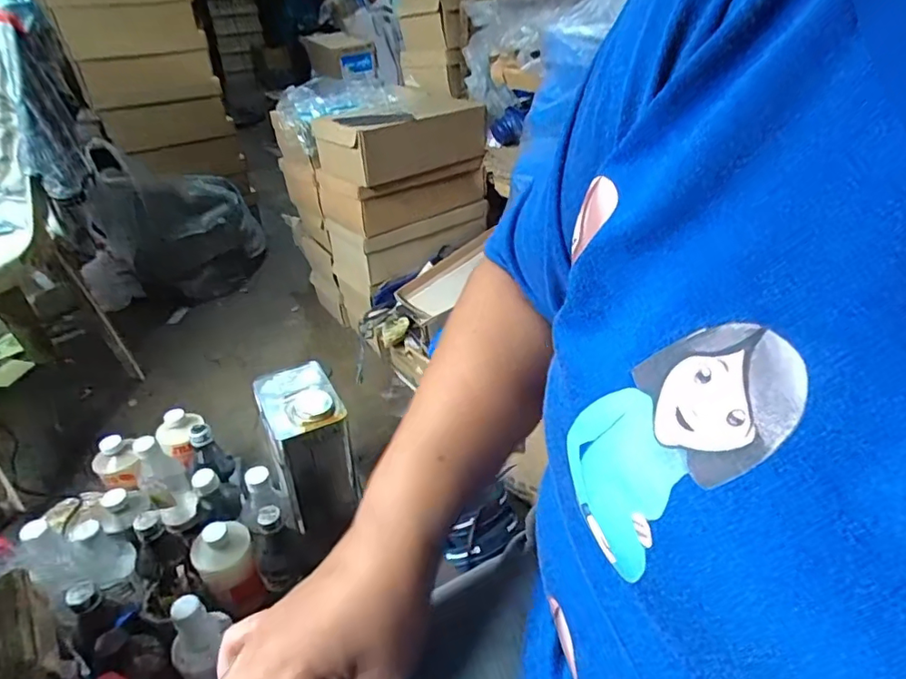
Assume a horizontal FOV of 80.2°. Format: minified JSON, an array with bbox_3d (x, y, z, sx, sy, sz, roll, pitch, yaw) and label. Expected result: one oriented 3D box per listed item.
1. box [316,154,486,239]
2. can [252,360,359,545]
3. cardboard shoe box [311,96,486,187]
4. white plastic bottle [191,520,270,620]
[{"bbox_3d":[-0.109,-0.323,1.151,0.323,0.105,0.164,-24,41,-30],"label":"box"},{"bbox_3d":[-0.228,0.176,0.856,0.107,0.232,0.142,-17,38,-23],"label":"can"},{"bbox_3d":[-0.099,-0.405,1.082,0.347,0.101,0.137,-29,44,-34],"label":"cardboard shoe box"},{"bbox_3d":[-0.303,0.312,0.733,0.068,0.147,0.060,-17,38,-23],"label":"white plastic bottle"}]

